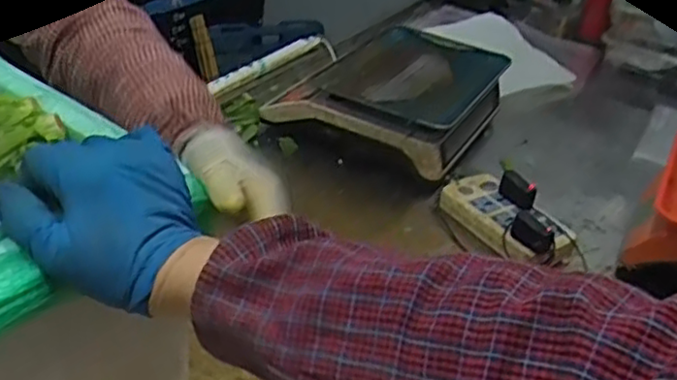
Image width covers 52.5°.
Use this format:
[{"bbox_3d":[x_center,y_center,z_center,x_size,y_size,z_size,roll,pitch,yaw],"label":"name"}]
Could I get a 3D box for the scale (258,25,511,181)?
[{"bbox_3d":[0.095,-0.150,1.131,0.292,0.123,0.330,24,37,23],"label":"scale"}]

